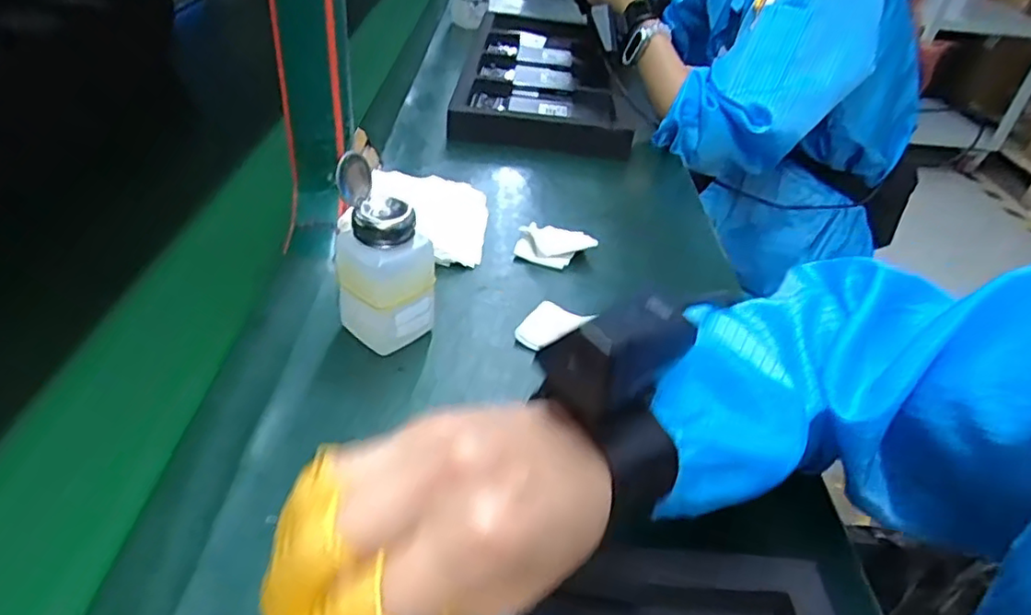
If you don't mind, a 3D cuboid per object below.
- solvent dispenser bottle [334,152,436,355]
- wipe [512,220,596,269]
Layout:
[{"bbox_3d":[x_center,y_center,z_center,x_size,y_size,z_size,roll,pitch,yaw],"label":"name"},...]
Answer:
[{"bbox_3d":[-0.092,-0.031,0.431,0.066,0.118,0.062,21,38,36],"label":"solvent dispenser bottle"},{"bbox_3d":[0.033,-0.057,0.562,0.063,0.017,0.056,28,42,24],"label":"wipe"}]

